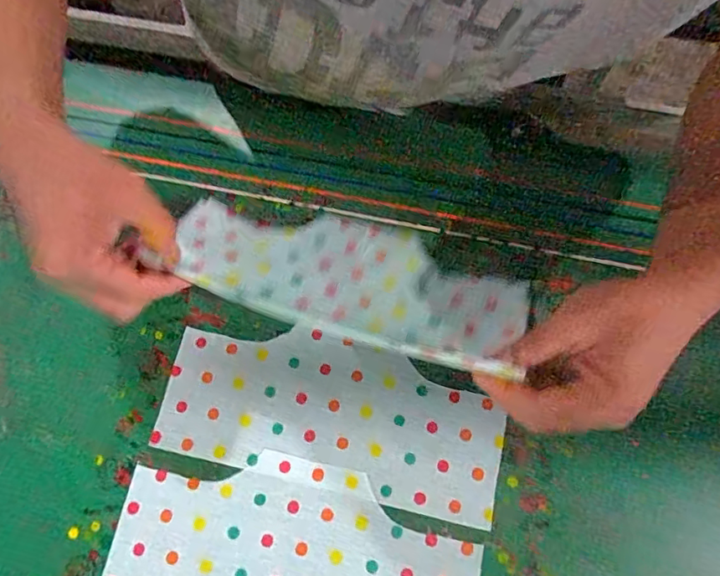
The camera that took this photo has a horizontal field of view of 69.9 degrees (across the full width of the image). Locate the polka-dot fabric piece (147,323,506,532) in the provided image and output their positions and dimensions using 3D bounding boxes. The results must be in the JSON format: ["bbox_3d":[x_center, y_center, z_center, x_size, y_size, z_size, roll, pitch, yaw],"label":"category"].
[{"bbox_3d":[-0.024,0.104,0.434,0.280,0.006,0.120,12,76,4],"label":"polka-dot fabric piece"}]

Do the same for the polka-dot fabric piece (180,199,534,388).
[{"bbox_3d":[-0.009,-0.015,0.422,0.282,0.014,0.136,17,42,7],"label":"polka-dot fabric piece"}]

